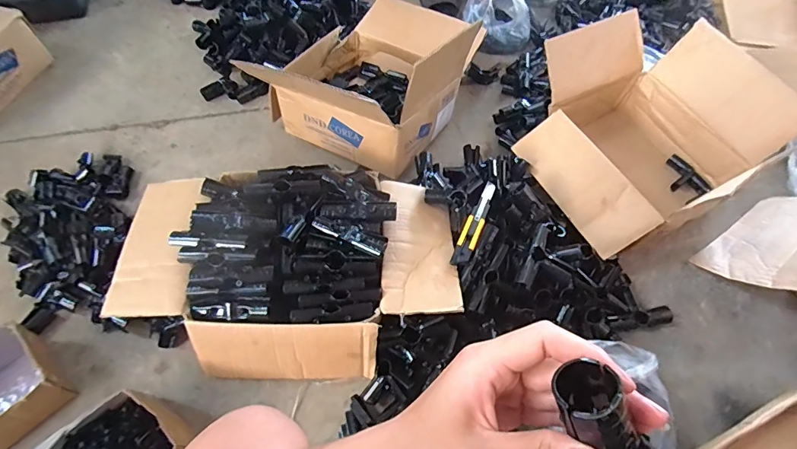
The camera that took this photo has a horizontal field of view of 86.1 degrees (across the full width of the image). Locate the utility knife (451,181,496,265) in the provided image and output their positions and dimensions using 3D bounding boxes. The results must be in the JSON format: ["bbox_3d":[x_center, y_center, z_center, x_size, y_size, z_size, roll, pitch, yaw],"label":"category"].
[{"bbox_3d":[0.143,-0.005,0.787,0.032,0.020,0.197,22,61,10],"label":"utility knife"}]

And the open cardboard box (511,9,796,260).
[{"bbox_3d":[0.523,-0.193,0.948,0.482,0.276,0.405,-22,63,-14],"label":"open cardboard box"}]

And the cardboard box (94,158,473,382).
[{"bbox_3d":[-0.186,0.073,0.760,0.565,0.174,0.351,1,60,-2],"label":"cardboard box"}]

